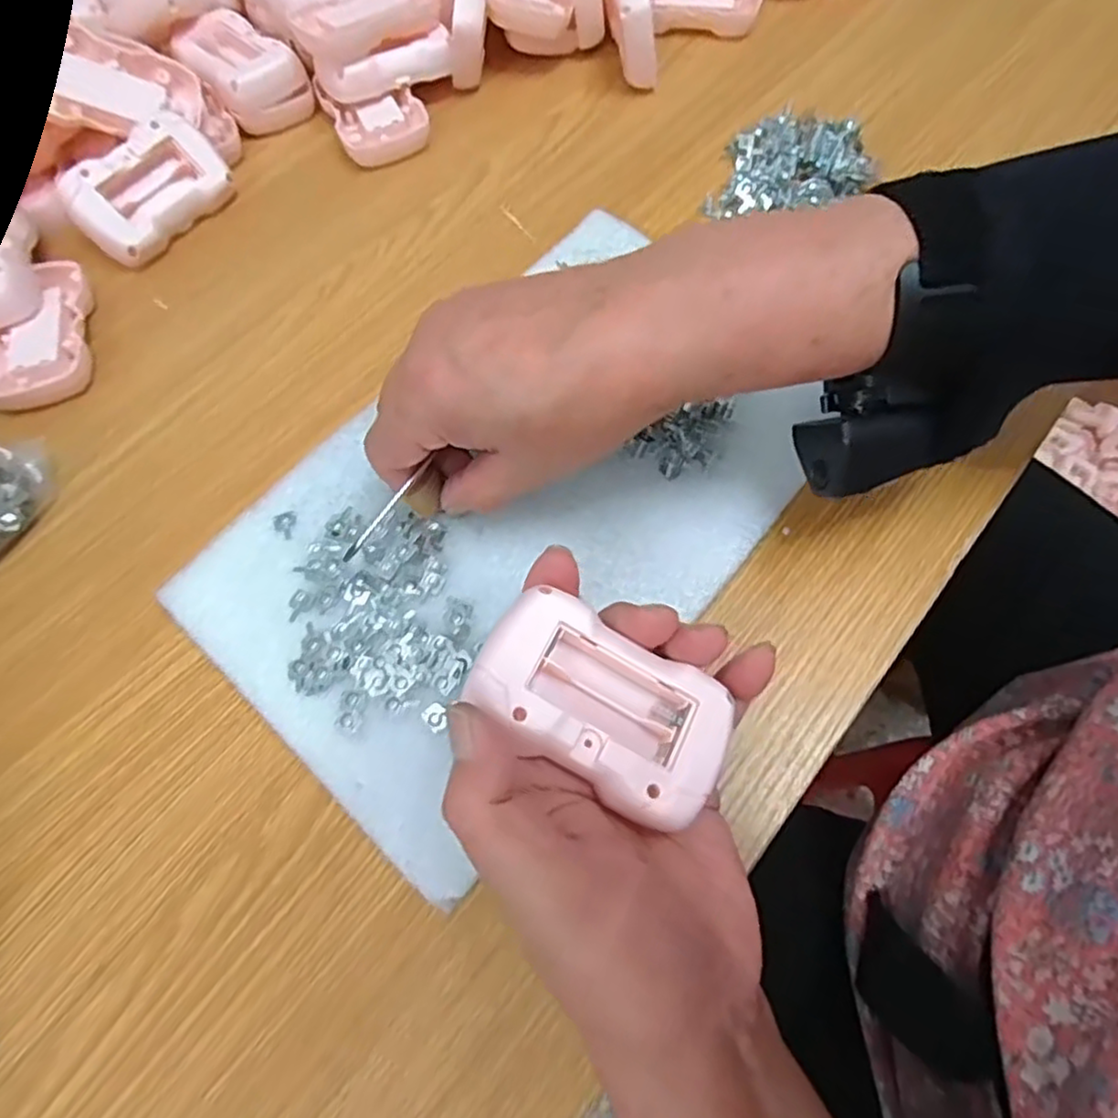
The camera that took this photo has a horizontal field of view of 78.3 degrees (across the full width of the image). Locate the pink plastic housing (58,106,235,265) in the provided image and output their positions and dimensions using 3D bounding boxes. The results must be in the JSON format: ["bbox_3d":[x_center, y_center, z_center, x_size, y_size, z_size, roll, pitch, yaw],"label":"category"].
[{"bbox_3d":[-0.235,-0.213,0.396,0.086,0.053,0.022,-50,30,-18],"label":"pink plastic housing"}]

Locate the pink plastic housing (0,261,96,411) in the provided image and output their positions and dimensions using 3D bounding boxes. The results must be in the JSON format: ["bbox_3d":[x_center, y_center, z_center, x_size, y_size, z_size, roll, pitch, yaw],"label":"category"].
[{"bbox_3d":[-0.277,-0.121,0.367,0.051,0.013,0.089,-8,65,-1],"label":"pink plastic housing"}]

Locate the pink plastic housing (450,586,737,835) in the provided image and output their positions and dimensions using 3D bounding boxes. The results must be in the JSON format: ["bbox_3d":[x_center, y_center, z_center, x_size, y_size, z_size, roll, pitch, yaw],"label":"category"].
[{"bbox_3d":[0.013,0.049,0.227,0.083,0.021,0.047,33,64,0],"label":"pink plastic housing"}]

